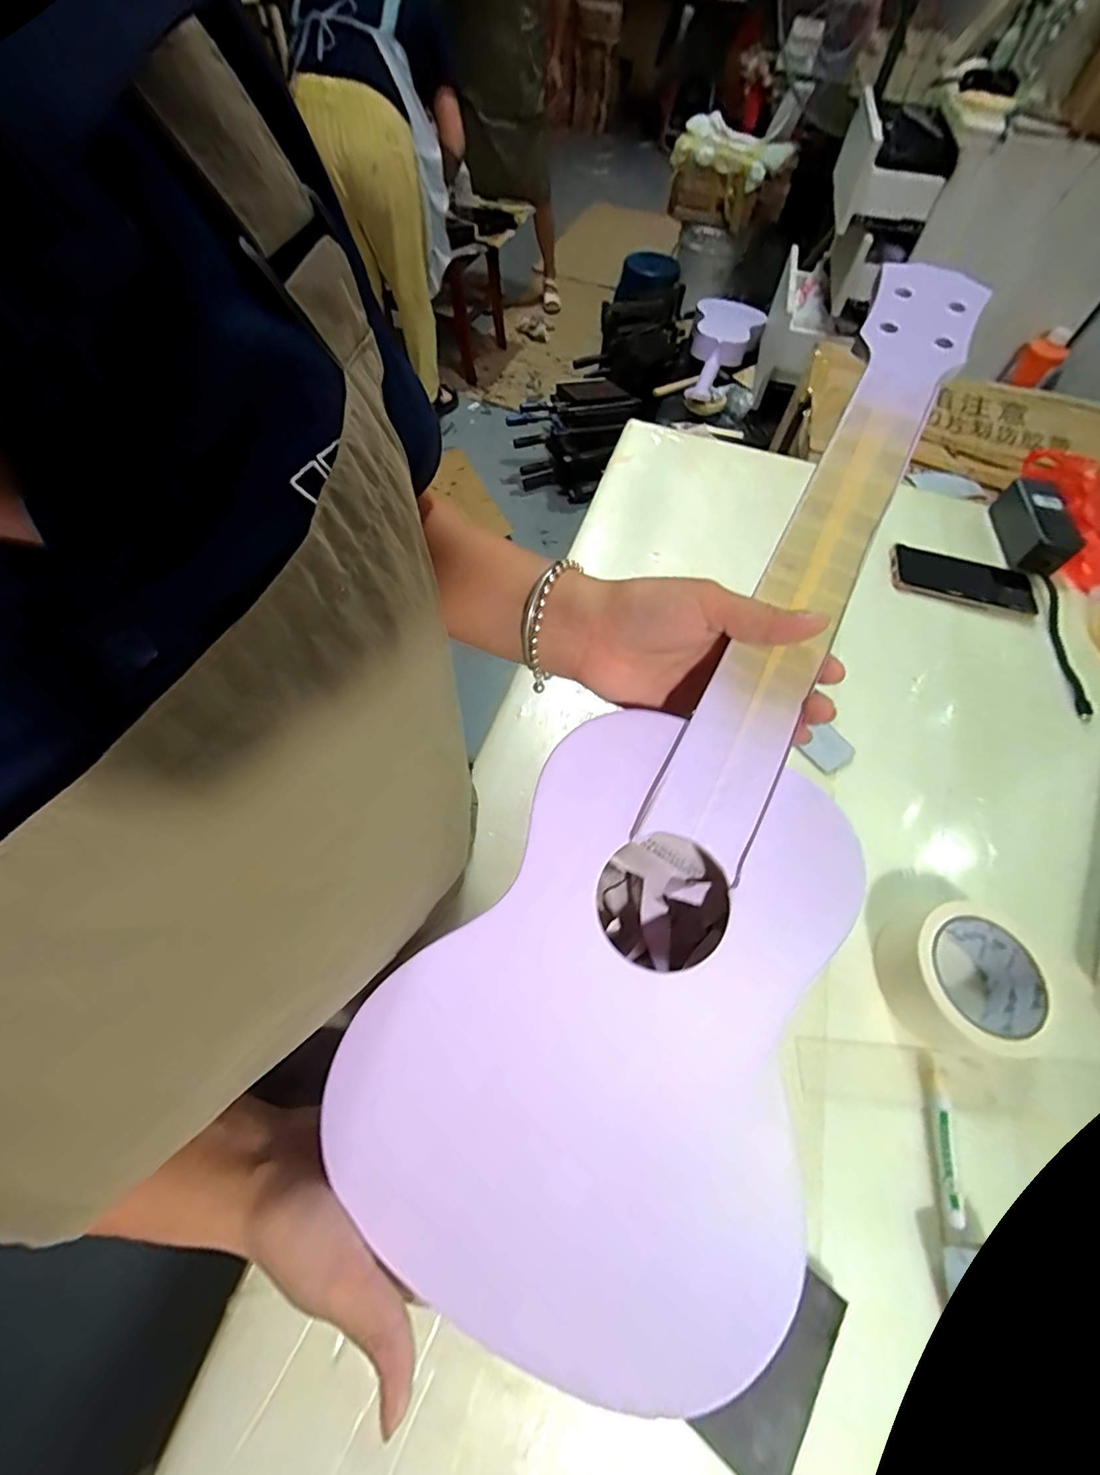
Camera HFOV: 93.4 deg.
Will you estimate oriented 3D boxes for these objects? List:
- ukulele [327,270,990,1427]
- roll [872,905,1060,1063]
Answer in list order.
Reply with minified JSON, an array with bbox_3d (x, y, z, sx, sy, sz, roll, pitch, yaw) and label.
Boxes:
[{"bbox_3d":[0.095,0.000,0.262,0.199,0.059,0.546,25,85,11],"label":"ukulele"},{"bbox_3d":[0.300,0.177,0.376,0.100,0.044,0.097,2,61,-3],"label":"roll"}]

